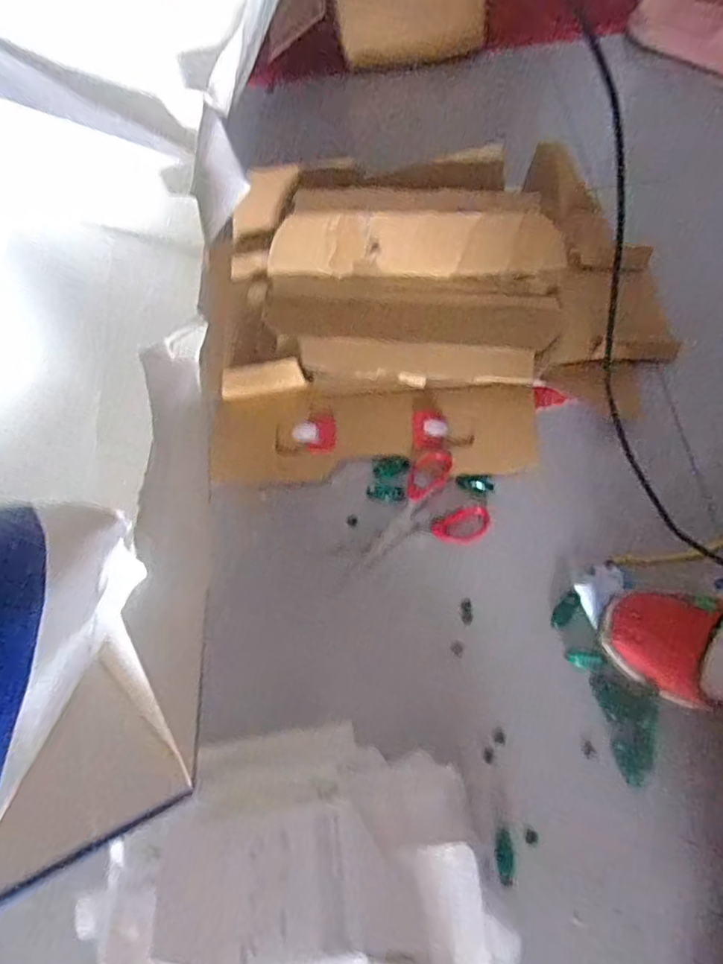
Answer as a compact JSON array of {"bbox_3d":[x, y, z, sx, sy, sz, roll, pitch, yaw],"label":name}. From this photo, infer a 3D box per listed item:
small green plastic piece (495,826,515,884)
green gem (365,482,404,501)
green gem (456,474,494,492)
[{"bbox_3d":[0.108,0.284,0.448,0.014,0.004,0.036,3,49,3],"label":"small green plastic piece"},{"bbox_3d":[0.023,0.009,0.574,0.036,0.005,0.016,11,68,6],"label":"green gem"},{"bbox_3d":[0.110,0.000,0.570,0.035,0.004,0.018,15,69,12],"label":"green gem"}]

